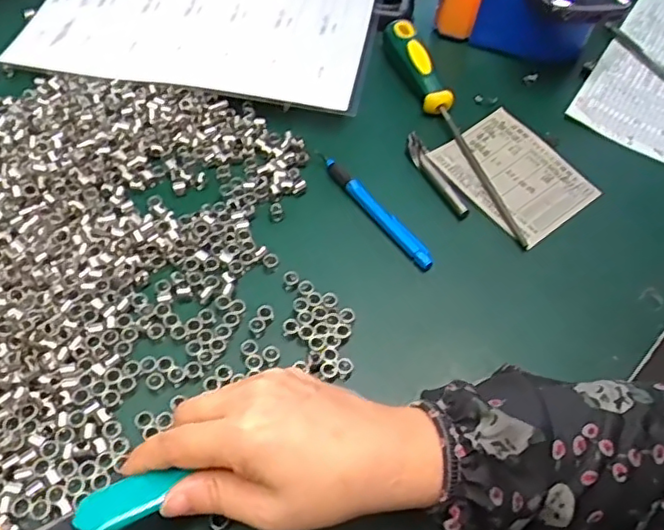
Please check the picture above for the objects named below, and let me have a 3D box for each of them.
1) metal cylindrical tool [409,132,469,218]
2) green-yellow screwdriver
[{"bbox_3d":[0.079,-0.070,0.476,0.013,0.007,0.086,-20,59,-16],"label":"metal cylindrical tool"},{"bbox_3d":[0.097,-0.120,0.494,0.024,0.024,0.243,-16,58,-14],"label":"green-yellow screwdriver"}]

